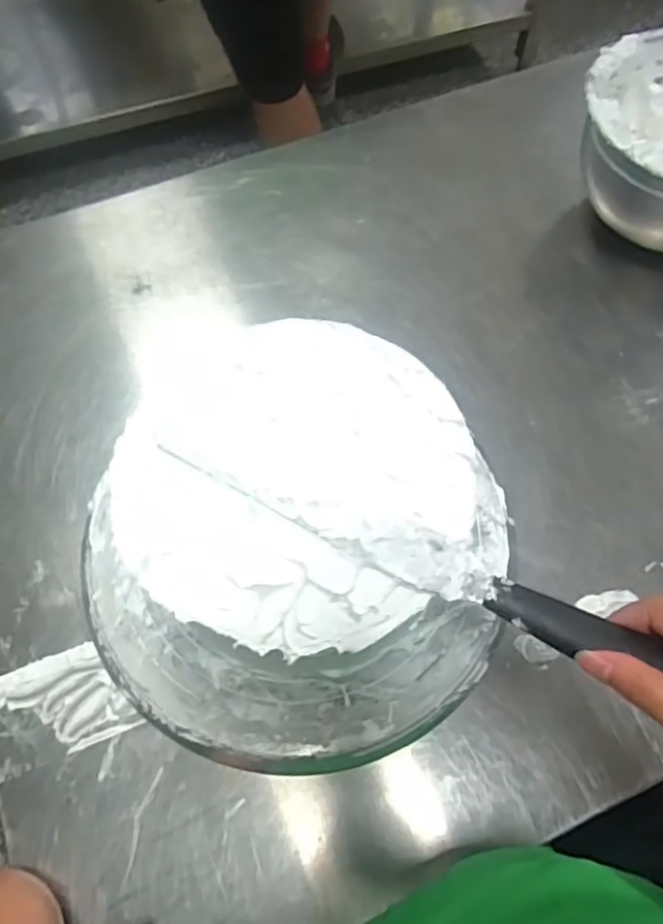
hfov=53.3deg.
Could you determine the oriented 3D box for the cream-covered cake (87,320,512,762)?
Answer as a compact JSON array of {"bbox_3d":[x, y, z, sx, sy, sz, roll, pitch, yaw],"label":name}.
[{"bbox_3d":[-0.015,0.046,0.404,0.227,0.115,0.220,10,64,6],"label":"cream-covered cake"}]

